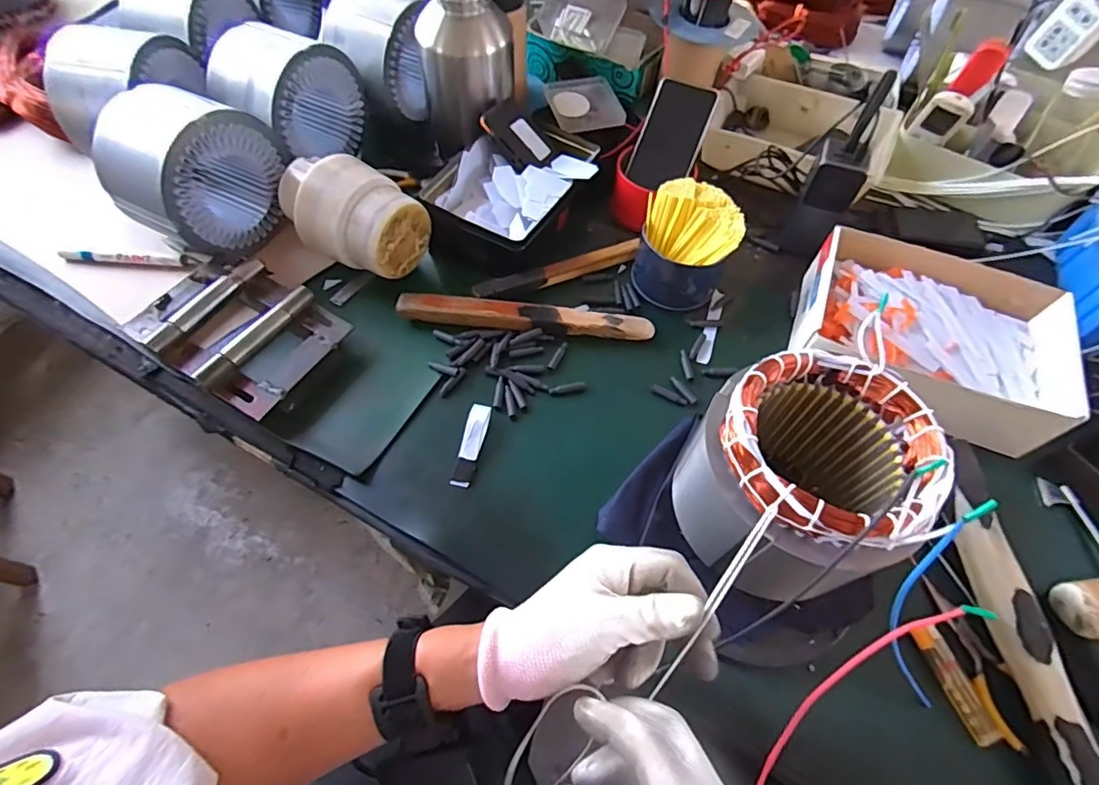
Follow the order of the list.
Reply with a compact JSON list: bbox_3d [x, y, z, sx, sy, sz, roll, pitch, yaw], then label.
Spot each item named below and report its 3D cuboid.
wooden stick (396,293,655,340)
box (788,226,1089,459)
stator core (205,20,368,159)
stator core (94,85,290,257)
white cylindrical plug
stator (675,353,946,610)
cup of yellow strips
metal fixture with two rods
[{"bbox_3d":[-0.025,-0.083,0.577,0.273,0.026,0.030,4,59,1],"label":"wooden stick"},{"bbox_3d":[0.403,-0.066,0.558,0.255,0.060,0.194,22,61,12],"label":"box"},{"bbox_3d":[-0.325,-0.372,0.666,0.103,0.125,0.147,25,62,13],"label":"stator core"},{"bbox_3d":[-0.388,-0.247,0.589,0.111,0.132,0.153,24,62,13],"label":"stator core"},{"bbox_3d":[-0.210,-0.189,0.588,0.124,0.098,0.109,35,64,18],"label":"white cylindrical plug"},{"bbox_3d":[0.176,0.066,0.393,0.139,0.147,0.131,0,59,-1],"label":"stator"},{"bbox_3d":[0.153,-0.167,0.592,0.104,0.089,0.102,19,61,10],"label":"cup of yellow strips"},{"bbox_3d":[-0.320,-0.063,0.542,0.191,0.043,0.138,27,62,14],"label":"metal fixture with two rods"}]

